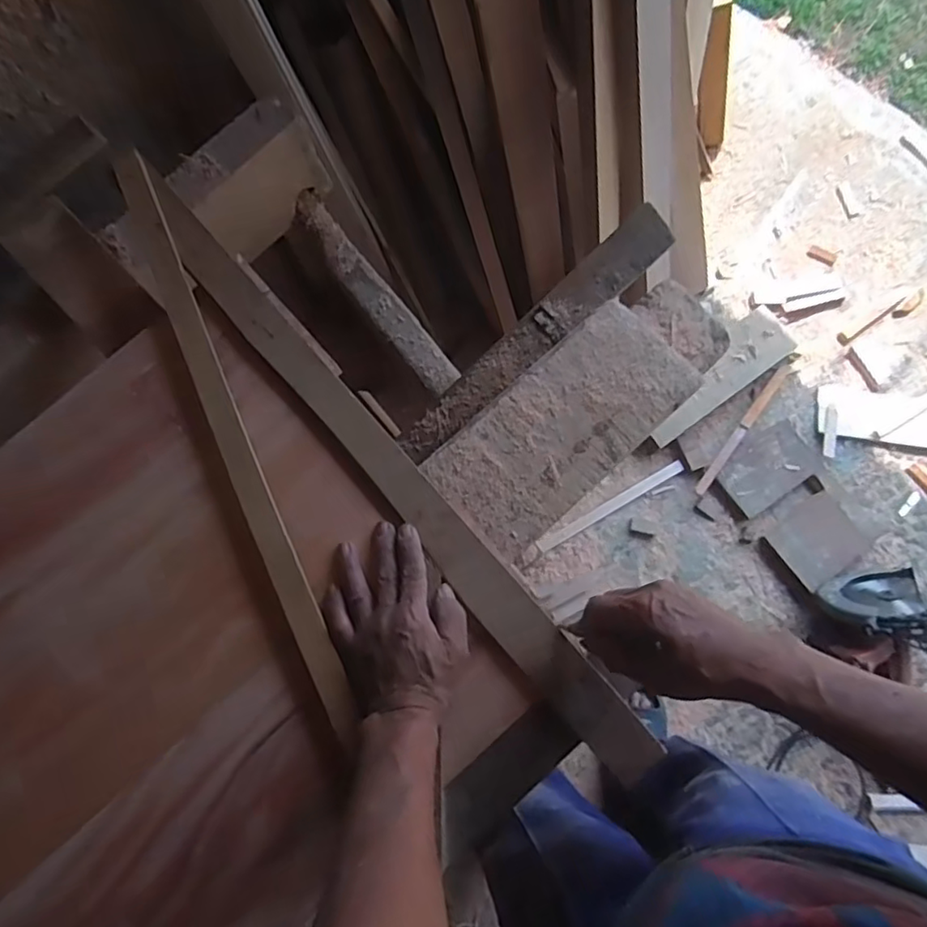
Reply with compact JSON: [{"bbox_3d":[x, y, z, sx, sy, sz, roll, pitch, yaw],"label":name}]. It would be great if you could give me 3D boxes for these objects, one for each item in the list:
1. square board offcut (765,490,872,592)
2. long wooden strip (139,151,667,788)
[{"bbox_3d":[0.737,0.161,1.246,0.168,0.027,0.147,-36,77,-4],"label":"square board offcut"},{"bbox_3d":[-0.078,-0.007,0.564,0.048,0.014,0.712,-40,82,-8],"label":"long wooden strip"}]

